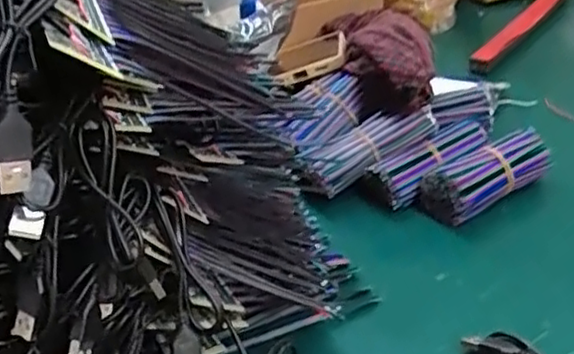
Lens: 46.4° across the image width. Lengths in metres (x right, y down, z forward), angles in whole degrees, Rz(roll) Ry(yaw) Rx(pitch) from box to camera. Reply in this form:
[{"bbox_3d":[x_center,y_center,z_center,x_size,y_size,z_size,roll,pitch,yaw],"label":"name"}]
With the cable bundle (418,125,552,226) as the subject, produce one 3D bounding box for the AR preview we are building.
[{"bbox_3d":[0.148,0.001,0.507,0.109,0.044,0.040,-20,35,-28],"label":"cable bundle"}]

